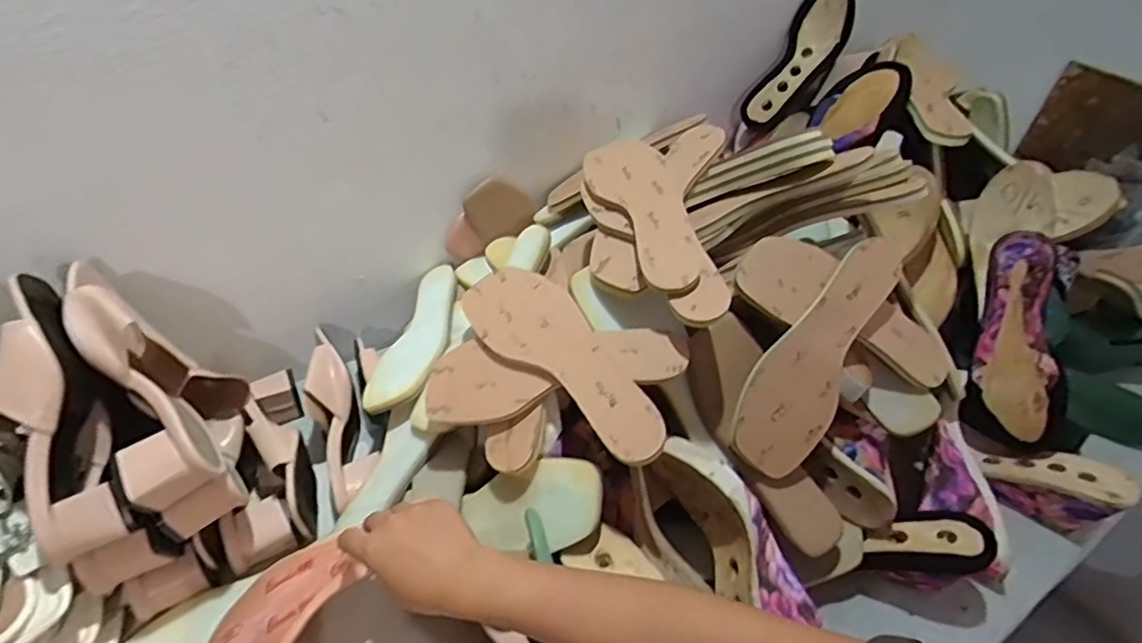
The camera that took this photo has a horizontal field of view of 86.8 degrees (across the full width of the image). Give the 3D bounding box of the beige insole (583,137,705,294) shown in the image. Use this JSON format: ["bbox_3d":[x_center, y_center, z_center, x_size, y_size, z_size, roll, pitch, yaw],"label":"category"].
[{"bbox_3d":[0.071,-0.119,0.601,0.079,0.014,0.249,-20,47,1],"label":"beige insole"}]

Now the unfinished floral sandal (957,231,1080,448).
[{"bbox_3d":[0.496,0.022,0.676,0.083,0.241,0.075,6,2,4],"label":"unfinished floral sandal"}]

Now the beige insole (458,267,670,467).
[{"bbox_3d":[-0.006,0.029,0.548,0.083,0.009,0.239,-43,63,-8],"label":"beige insole"}]

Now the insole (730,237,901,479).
[{"bbox_3d":[0.232,0.027,0.570,0.083,0.025,0.246,31,88,-9],"label":"insole"}]

